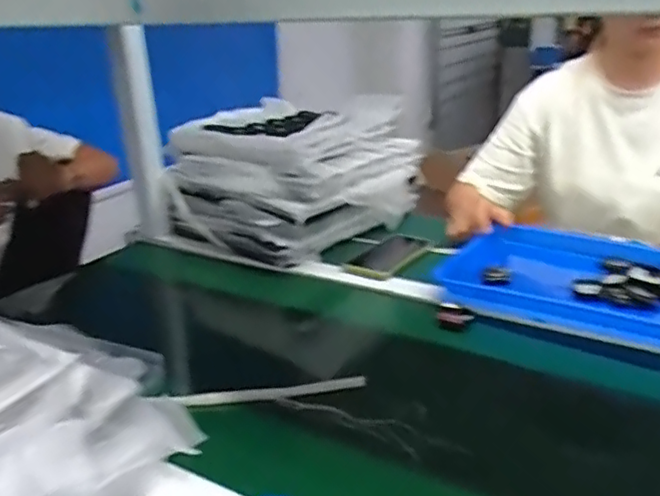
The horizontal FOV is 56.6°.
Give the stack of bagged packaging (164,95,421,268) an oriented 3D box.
[{"bbox_3d":[-0.072,-0.142,1.114,0.342,0.195,0.361,17,30,39],"label":"stack of bagged packaging"}]

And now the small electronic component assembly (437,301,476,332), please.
[{"bbox_3d":[0.159,0.087,0.775,0.043,0.021,0.037,3,24,16],"label":"small electronic component assembly"}]

